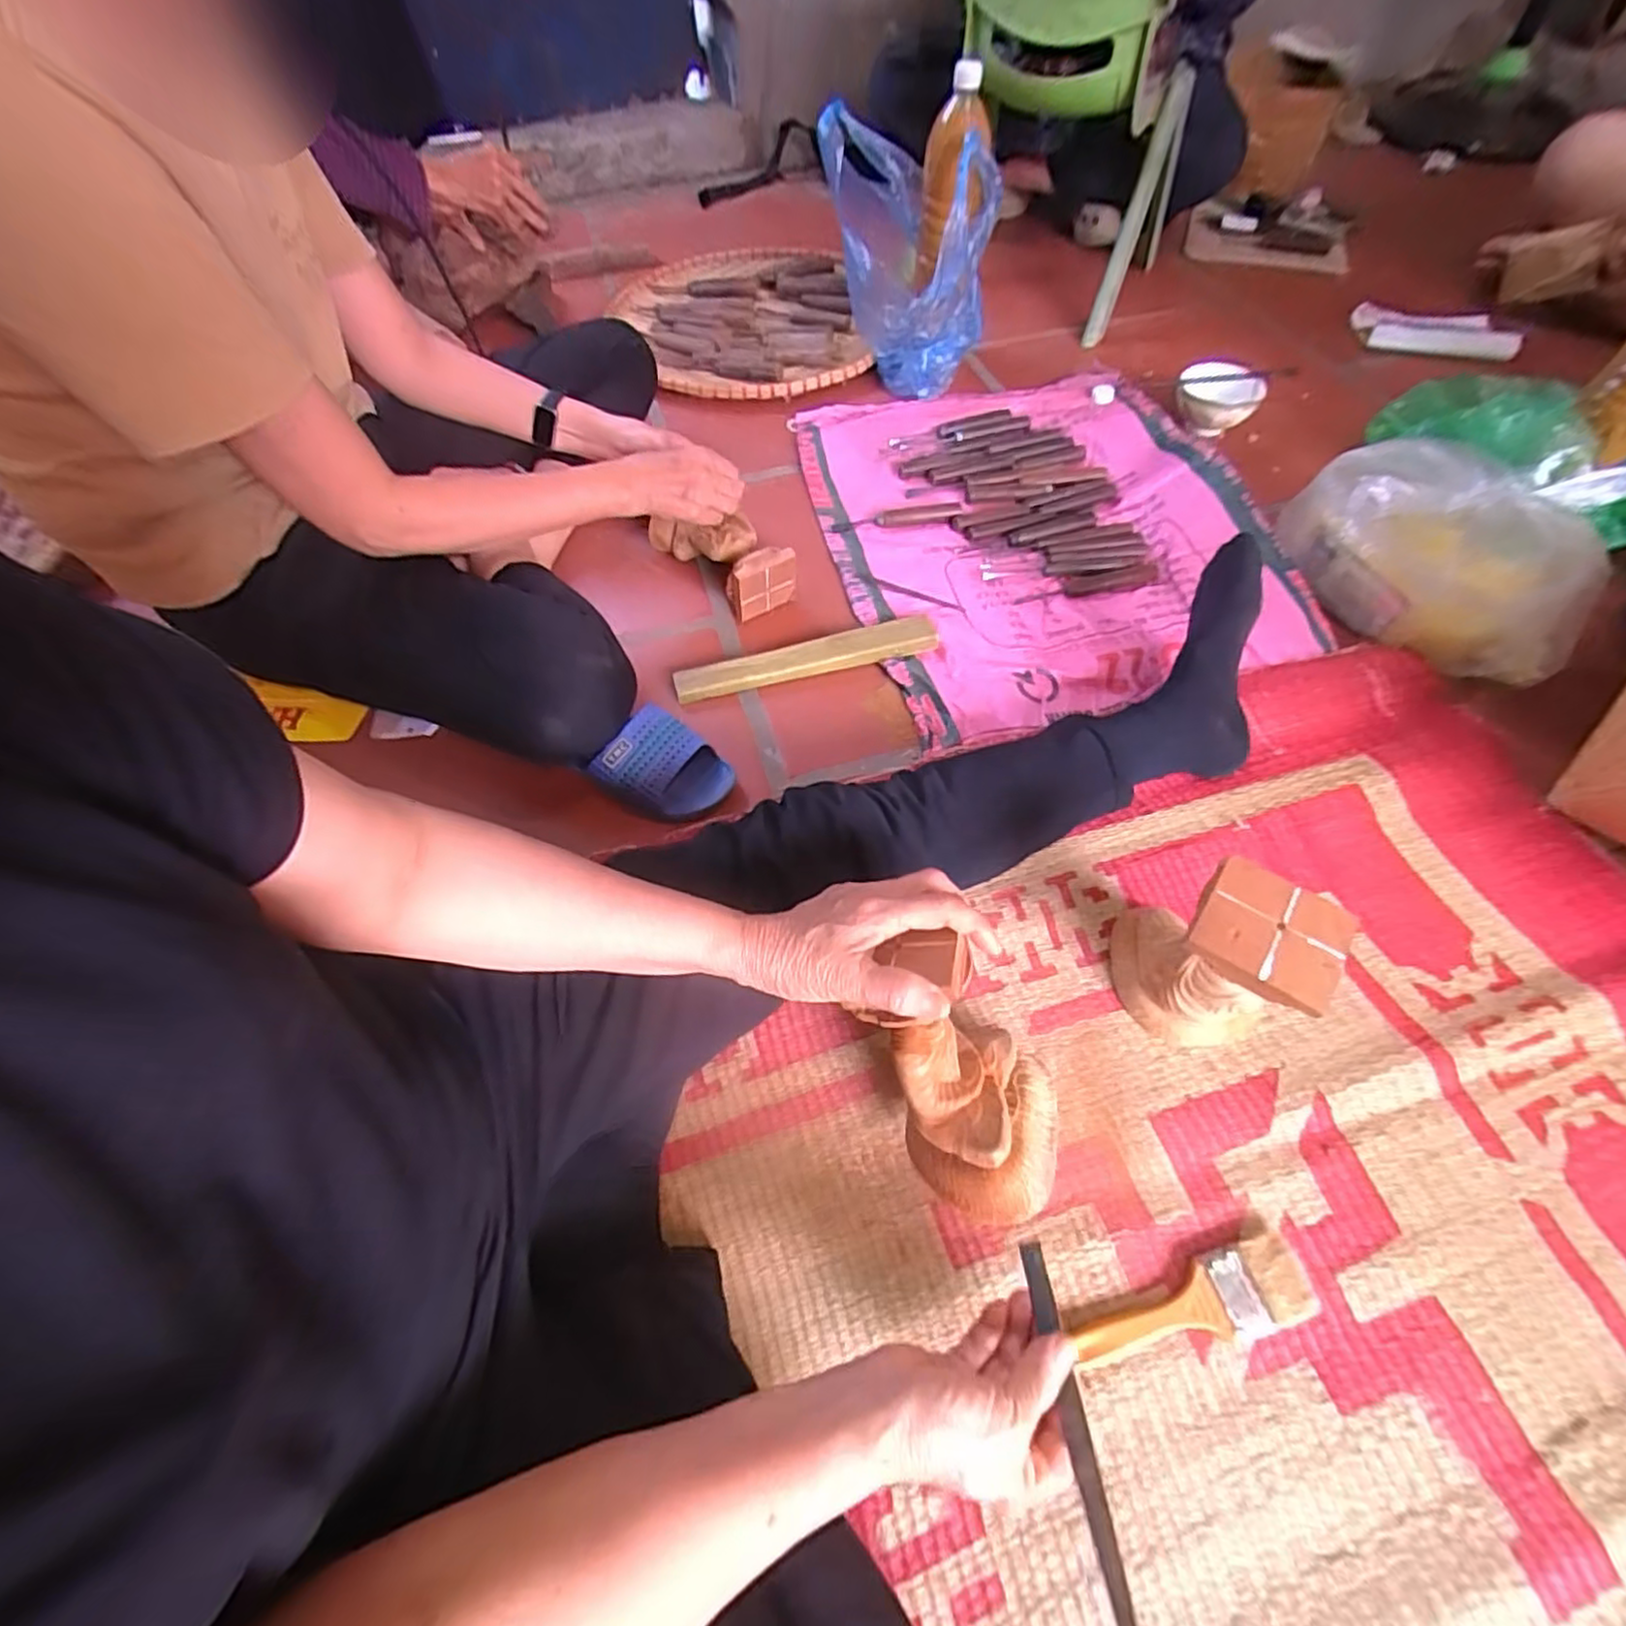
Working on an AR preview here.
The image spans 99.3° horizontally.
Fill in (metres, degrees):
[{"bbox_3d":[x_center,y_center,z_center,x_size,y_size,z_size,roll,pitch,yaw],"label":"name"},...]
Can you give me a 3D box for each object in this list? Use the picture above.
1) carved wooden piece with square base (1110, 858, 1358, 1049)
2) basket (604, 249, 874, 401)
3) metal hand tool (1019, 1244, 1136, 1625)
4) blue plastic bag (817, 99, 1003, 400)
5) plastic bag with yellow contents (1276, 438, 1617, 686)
[{"bbox_3d":[0.276,0.104,0.483,0.114,0.174,0.088,34,66,22],"label":"carved wooden piece with square base"},{"bbox_3d":[-0.126,-0.787,1.120,0.399,0.066,0.421,-6,57,-1],"label":"basket"},{"bbox_3d":[0.139,0.322,0.366,0.014,0.013,0.159,-7,49,0],"label":"metal hand tool"},{"bbox_3d":[0.131,-0.758,0.949,0.213,0.306,0.158,5,58,6],"label":"blue plastic bag"},{"bbox_3d":[0.636,-0.269,0.707,0.166,0.128,0.269,-18,58,-7],"label":"plastic bag with yellow contents"}]

